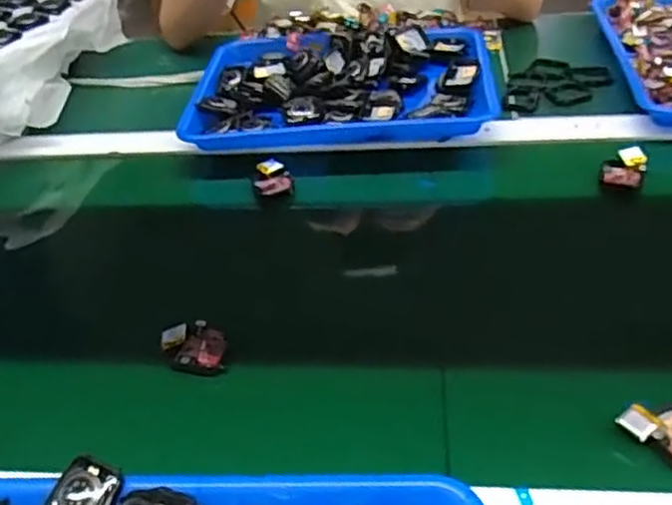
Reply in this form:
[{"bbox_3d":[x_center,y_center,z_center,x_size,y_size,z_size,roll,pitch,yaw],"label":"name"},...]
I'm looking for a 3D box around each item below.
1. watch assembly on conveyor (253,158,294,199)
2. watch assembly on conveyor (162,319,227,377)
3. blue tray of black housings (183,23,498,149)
[{"bbox_3d":[-0.063,-0.075,0.699,0.037,0.017,0.041,-9,40,-2],"label":"watch assembly on conveyor"},{"bbox_3d":[-0.107,0.072,0.531,0.057,0.018,0.036,10,43,19],"label":"watch assembly on conveyor"},{"bbox_3d":[0.009,-0.195,0.809,0.326,0.054,0.236,-2,41,6],"label":"blue tray of black housings"}]

